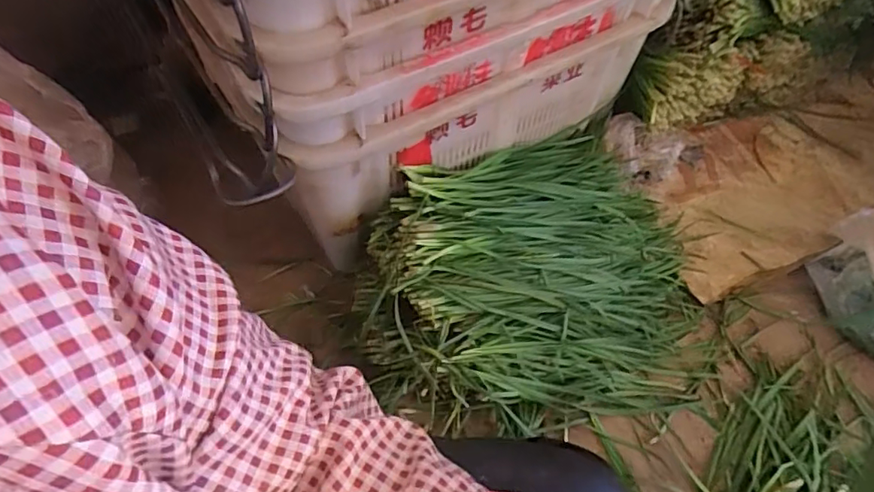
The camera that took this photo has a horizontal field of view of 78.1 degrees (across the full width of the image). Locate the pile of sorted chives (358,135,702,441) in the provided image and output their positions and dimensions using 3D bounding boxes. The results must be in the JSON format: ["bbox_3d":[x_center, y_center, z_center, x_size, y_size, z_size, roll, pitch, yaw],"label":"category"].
[{"bbox_3d":[0.201,0.057,0.825,0.545,0.235,0.431,-26,62,-19],"label":"pile of sorted chives"}]

